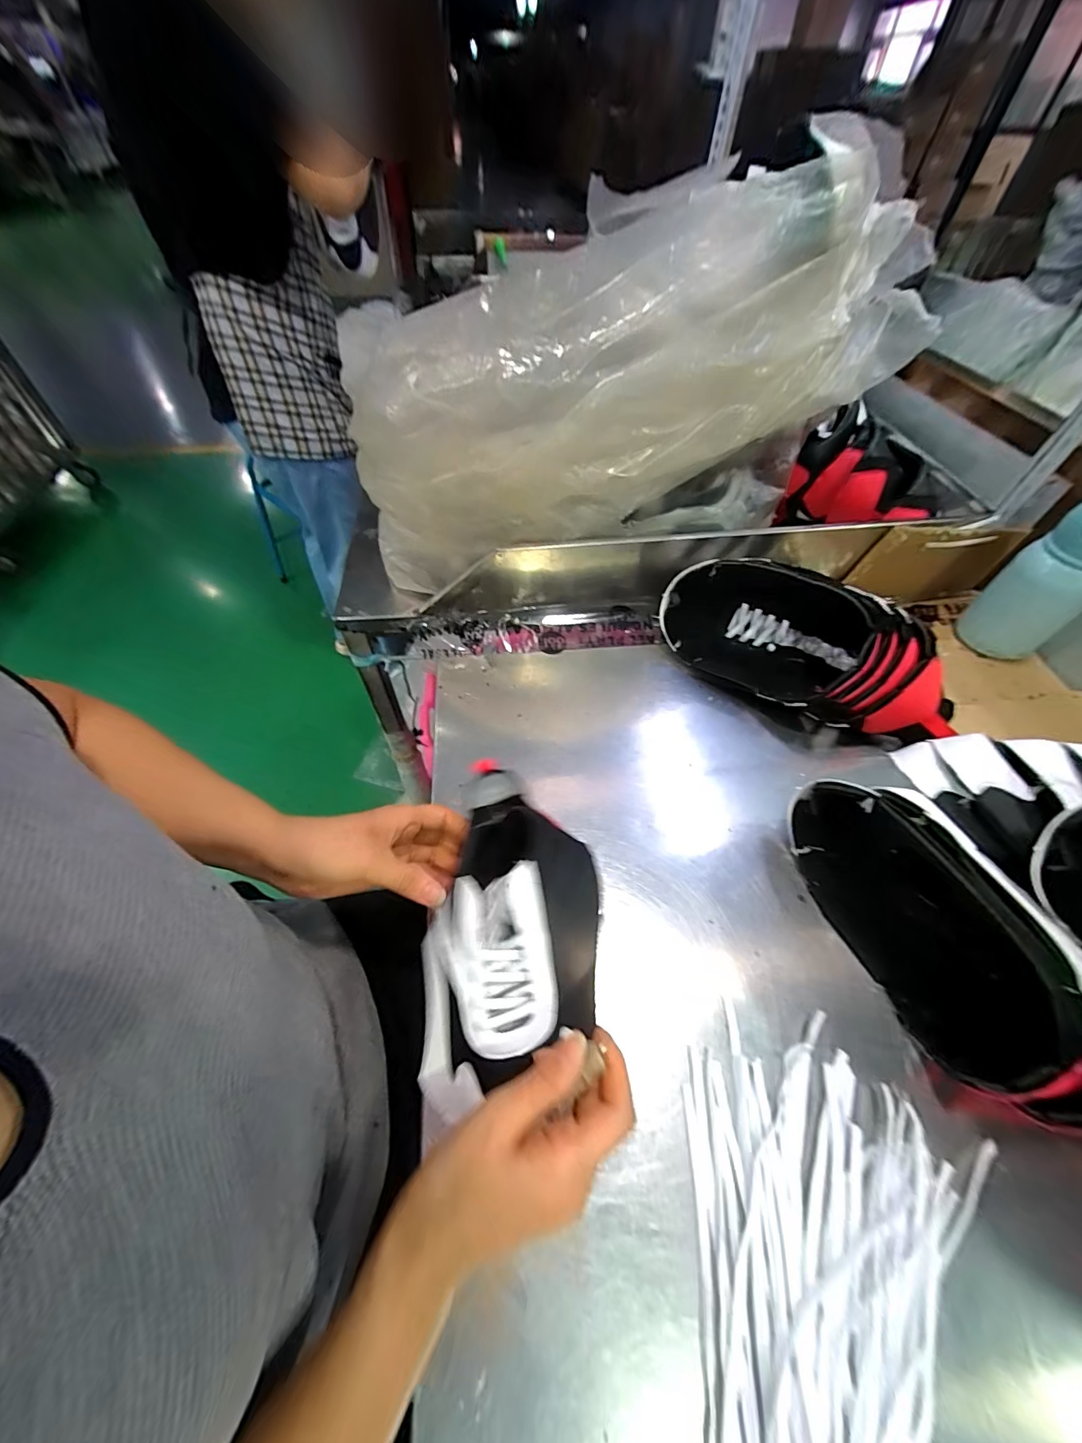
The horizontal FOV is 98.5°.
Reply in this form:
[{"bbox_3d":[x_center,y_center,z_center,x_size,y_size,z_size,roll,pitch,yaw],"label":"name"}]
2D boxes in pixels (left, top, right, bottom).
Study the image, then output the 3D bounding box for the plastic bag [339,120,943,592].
[{"bbox_3d":[0.082,-0.326,0.466,0.621,0.209,0.157,-20,54,6],"label":"plastic bag"}]

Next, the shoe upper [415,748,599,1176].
[{"bbox_3d":[-0.019,0.146,0.325,0.113,0.066,0.213,6,53,3],"label":"shoe upper"}]

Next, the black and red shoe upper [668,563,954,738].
[{"bbox_3d":[0.272,-0.083,0.492,0.287,0.117,0.135,13,54,8],"label":"black and red shoe upper"}]

